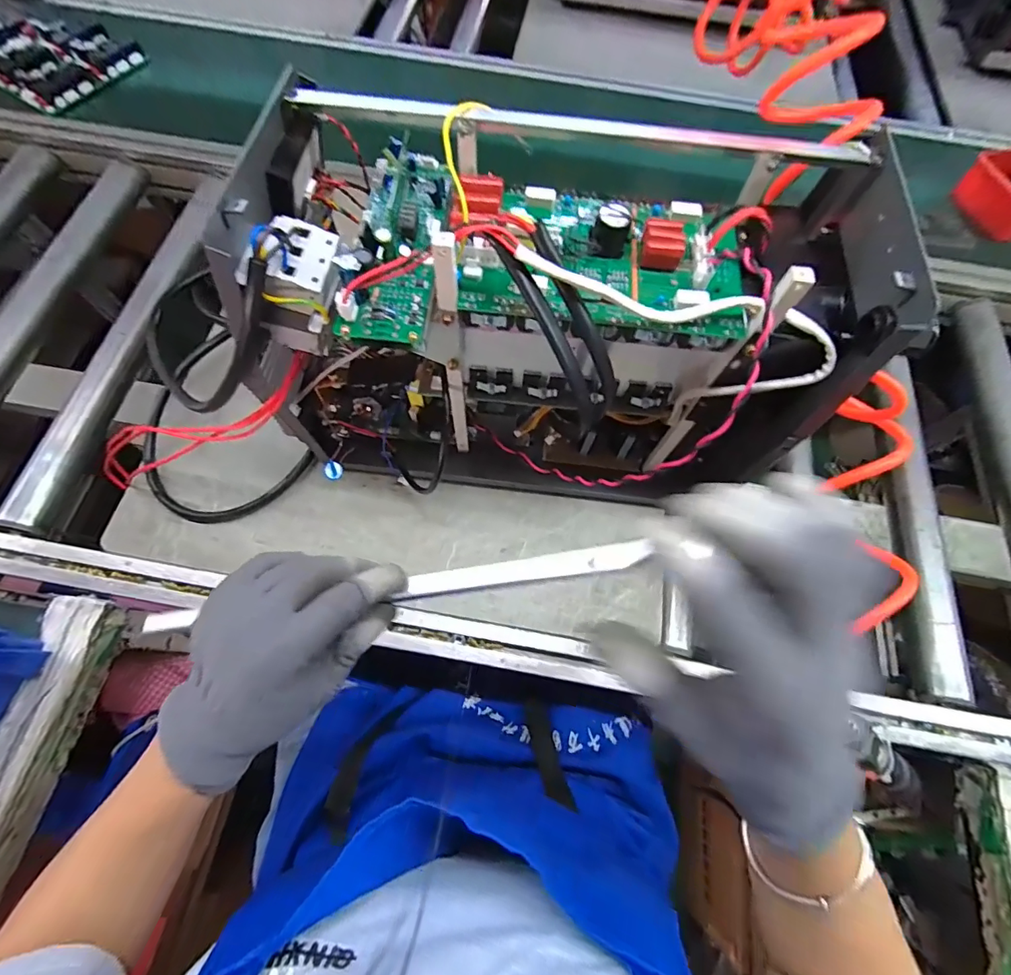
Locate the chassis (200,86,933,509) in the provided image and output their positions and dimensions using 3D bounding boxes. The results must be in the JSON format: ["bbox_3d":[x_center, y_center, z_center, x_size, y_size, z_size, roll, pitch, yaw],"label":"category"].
[{"bbox_3d":[0.033,-0.134,0.434,0.431,0.303,0.193,7,68,0],"label":"chassis"}]

